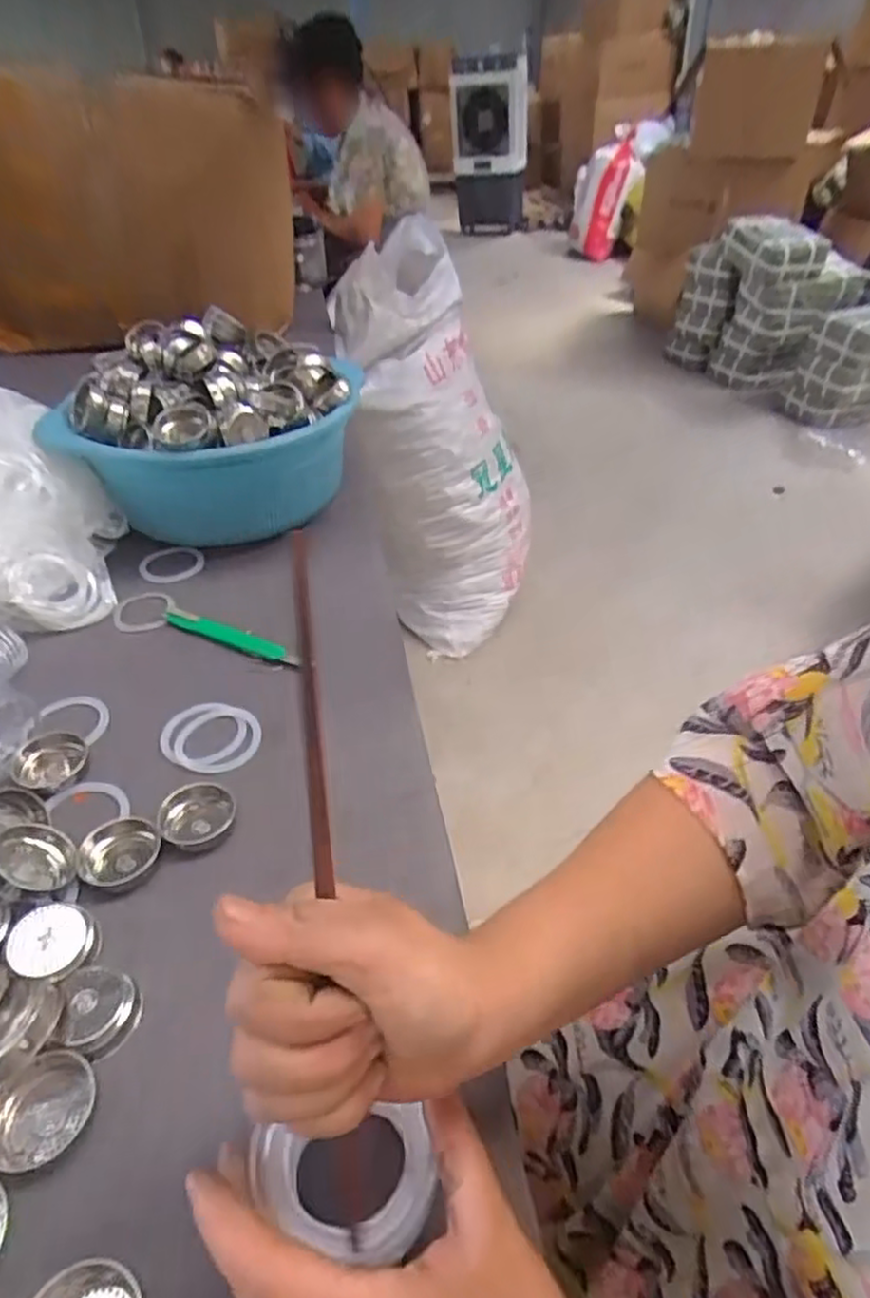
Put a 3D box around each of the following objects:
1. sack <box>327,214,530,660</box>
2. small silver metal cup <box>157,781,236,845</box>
[{"bbox_3d":[-0.019,-0.456,1.572,0.304,0.862,0.522,12,39,38],"label":"sack"},{"bbox_3d":[-0.145,0.102,0.428,0.047,0.014,0.041,-31,48,-32],"label":"small silver metal cup"}]

